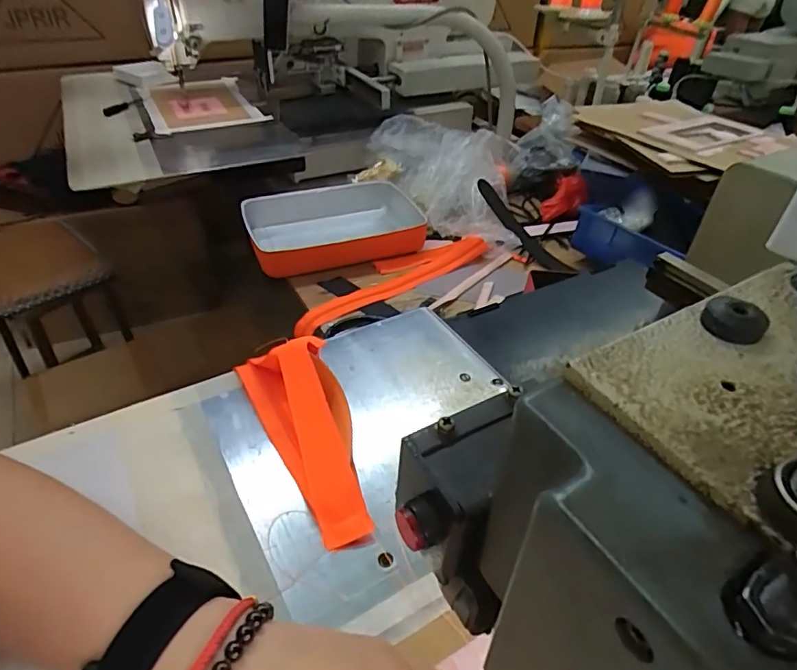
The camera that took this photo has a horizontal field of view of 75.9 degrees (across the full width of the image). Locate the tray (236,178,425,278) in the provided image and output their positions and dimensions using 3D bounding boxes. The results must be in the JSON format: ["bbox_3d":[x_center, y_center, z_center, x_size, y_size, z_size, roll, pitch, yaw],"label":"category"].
[{"bbox_3d":[-0.098,-0.171,0.803,0.261,0.045,0.186,-15,43,-19],"label":"tray"}]

